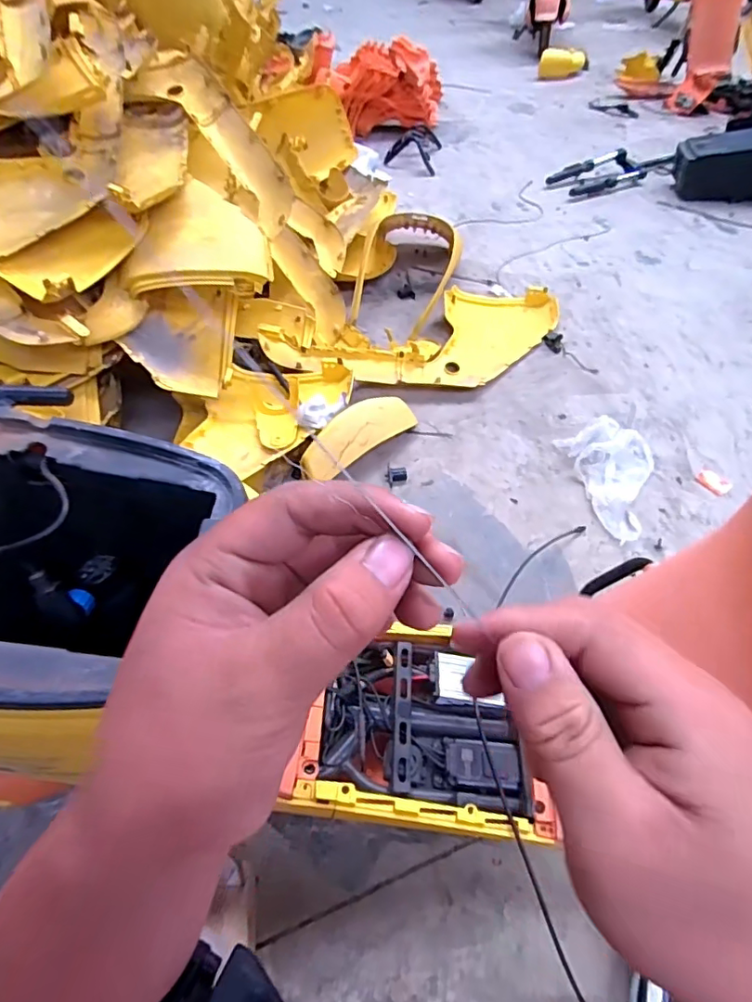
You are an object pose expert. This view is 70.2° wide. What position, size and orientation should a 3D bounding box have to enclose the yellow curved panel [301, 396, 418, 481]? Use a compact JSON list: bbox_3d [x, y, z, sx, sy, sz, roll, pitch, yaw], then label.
[{"bbox_3d":[-0.039,-0.155,1.189,0.302,0.108,0.040,-34,15,-30],"label":"yellow curved panel"}]

